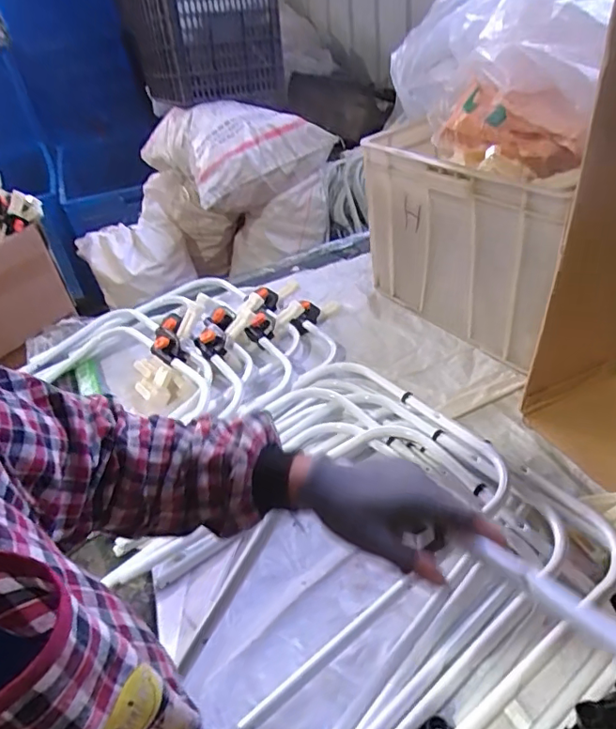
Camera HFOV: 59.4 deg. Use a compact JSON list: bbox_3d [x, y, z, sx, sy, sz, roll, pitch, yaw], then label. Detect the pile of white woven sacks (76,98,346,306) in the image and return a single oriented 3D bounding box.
[{"bbox_3d":[-0.325,-0.521,1.789,0.743,0.485,0.567,4,38,13],"label":"pile of white woven sacks"}]

